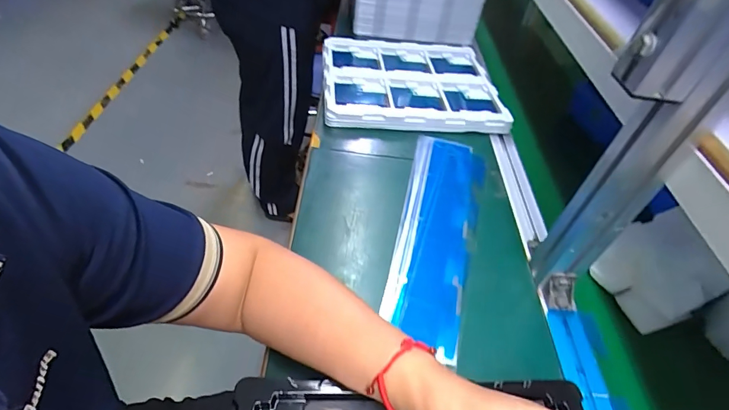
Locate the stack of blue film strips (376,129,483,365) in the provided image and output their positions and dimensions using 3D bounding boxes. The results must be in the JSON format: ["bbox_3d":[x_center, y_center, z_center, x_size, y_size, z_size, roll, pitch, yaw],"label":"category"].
[{"bbox_3d":[0.100,0.017,0.522,0.098,0.011,0.364,16,46,5],"label":"stack of blue film strips"}]

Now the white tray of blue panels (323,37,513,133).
[{"bbox_3d":[0.083,-0.234,0.755,0.328,0.031,0.283,5,46,-6],"label":"white tray of blue panels"}]

